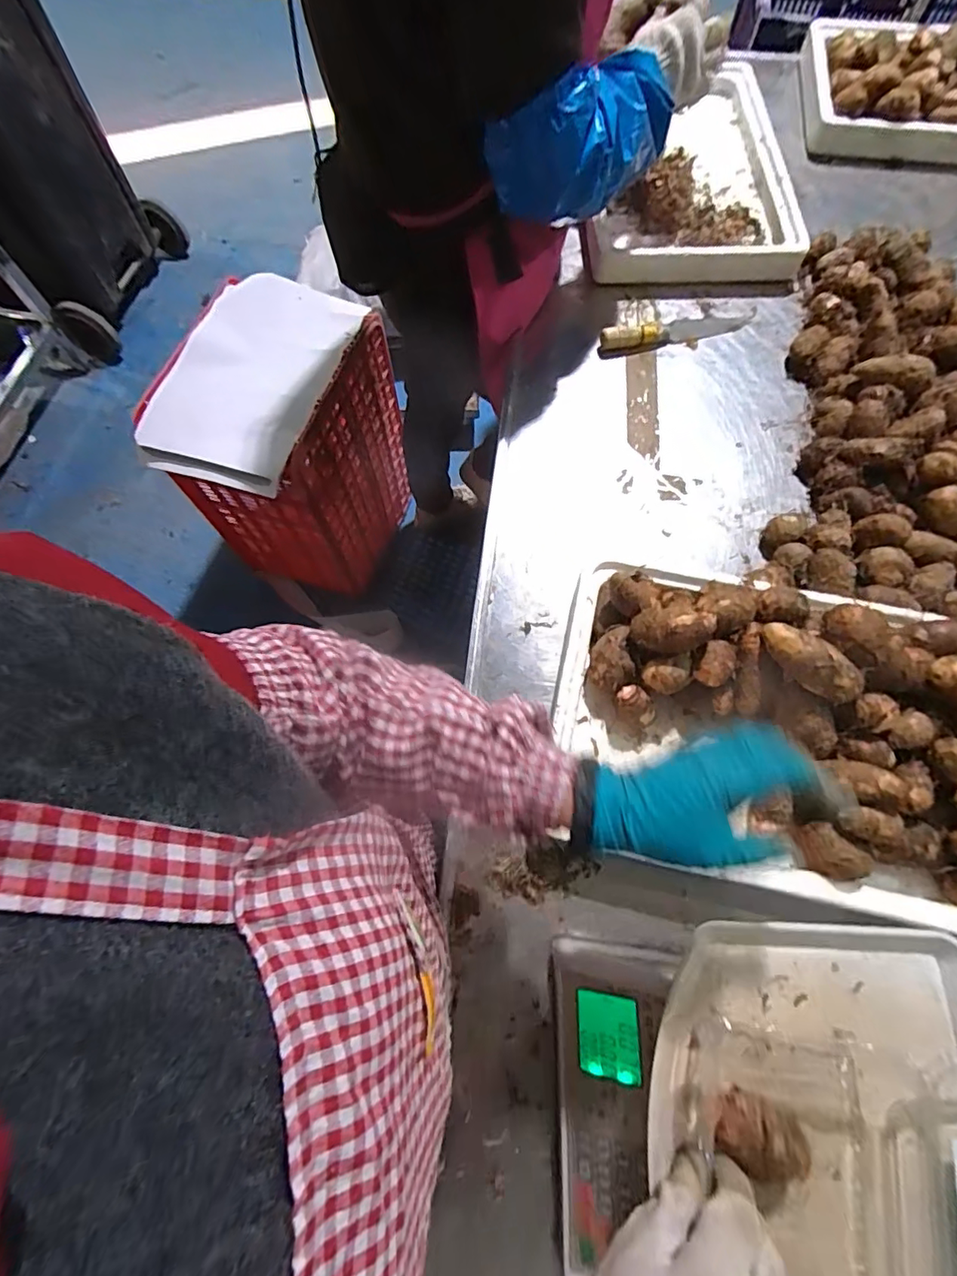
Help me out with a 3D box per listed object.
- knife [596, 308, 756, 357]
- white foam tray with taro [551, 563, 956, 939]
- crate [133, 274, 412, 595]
[{"bbox_3d":[0.278,-0.428,0.740,0.231,0.025,0.038,-18,71,-6],"label":"knife"},{"bbox_3d":[0.308,0.087,0.504,0.463,0.118,0.290,12,71,6],"label":"white foam tray with taro"},{"bbox_3d":[-0.410,-0.402,1.227,0.360,0.520,0.443,14,71,7],"label":"crate"}]

